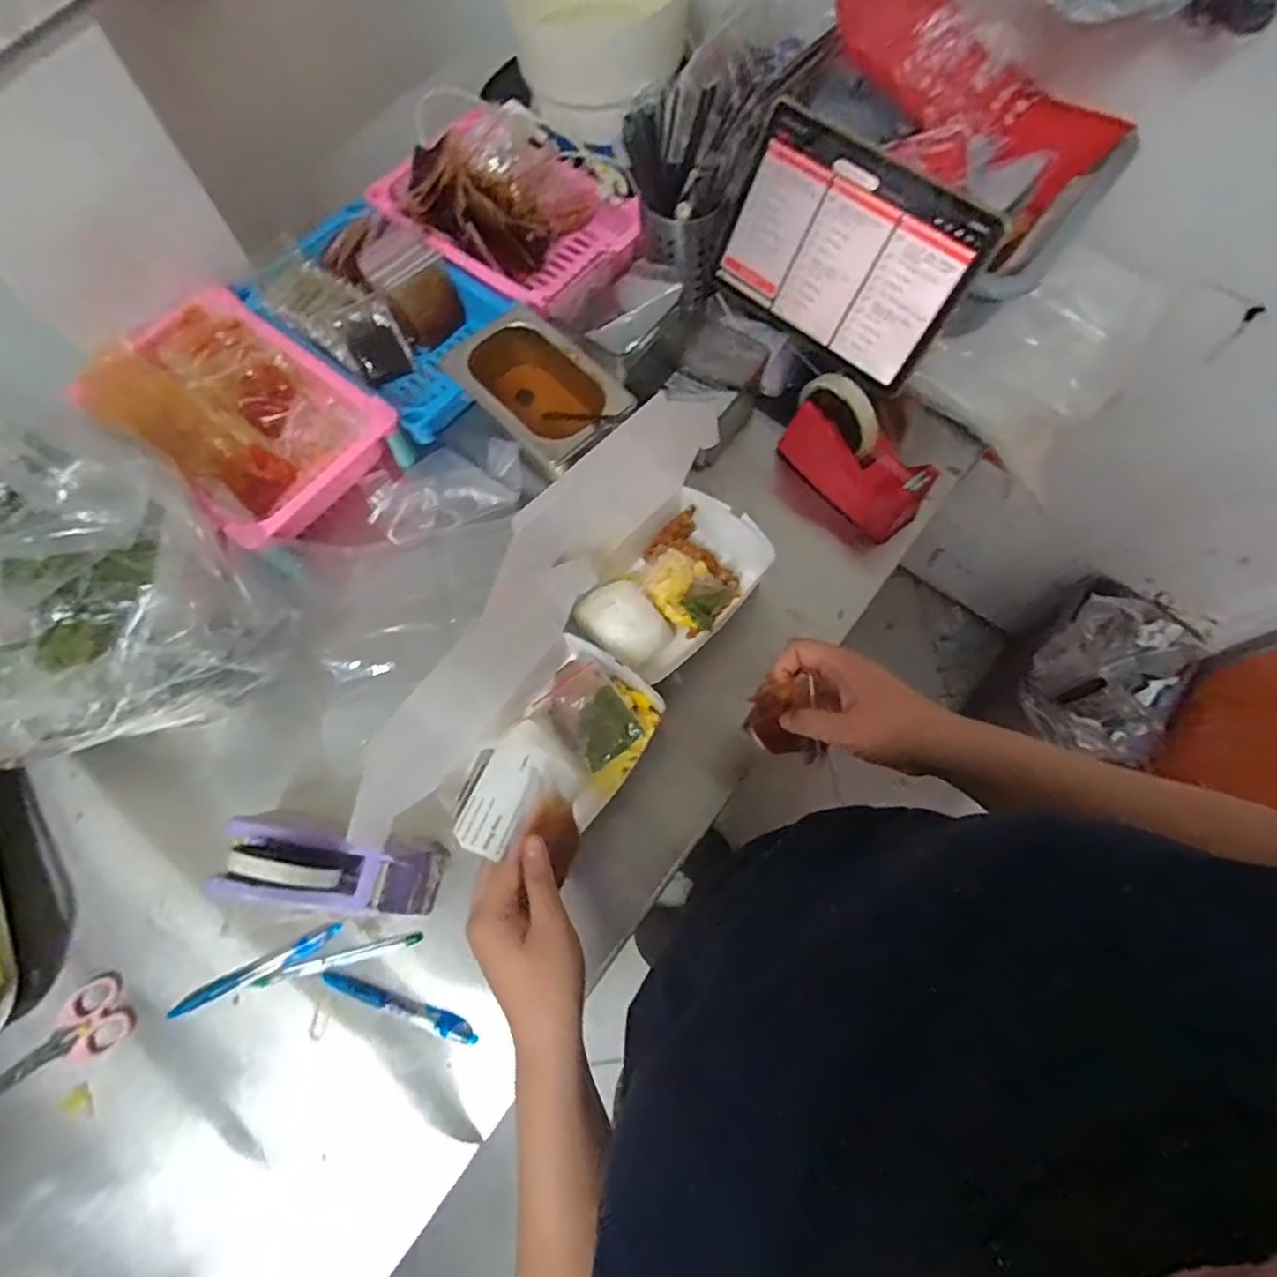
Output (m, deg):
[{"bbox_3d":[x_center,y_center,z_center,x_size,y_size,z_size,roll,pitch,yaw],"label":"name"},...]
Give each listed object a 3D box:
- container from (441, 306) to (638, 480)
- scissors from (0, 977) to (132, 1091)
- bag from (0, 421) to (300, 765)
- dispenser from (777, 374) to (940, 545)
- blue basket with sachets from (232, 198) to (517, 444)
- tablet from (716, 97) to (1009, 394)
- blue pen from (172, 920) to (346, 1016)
[{"bbox_3d":[-0.094,-0.235,0.648,0.117,0.085,0.174,-37,74,-12],"label":"container"},{"bbox_3d":[-0.480,0.330,0.505,0.123,0.004,0.054,-29,76,-17],"label":"scissors"},{"bbox_3d":[-0.502,-0.034,0.546,0.272,0.168,0.263,-38,74,-12],"label":"bag"},{"bbox_3d":[0.220,-0.185,0.631,0.057,0.097,0.160,-41,75,-13],"label":"dispenser"},{"bbox_3d":[-0.299,-0.378,0.722,0.295,0.098,0.193,34,74,12],"label":"blue basket with sachets"},{"bbox_3d":[0.200,-0.376,0.615,0.246,0.163,0.015,44,48,13],"label":"tablet"},{"bbox_3d":[-0.316,0.277,0.528,0.142,0.019,0.013,-23,72,-8],"label":"blue pen"}]

